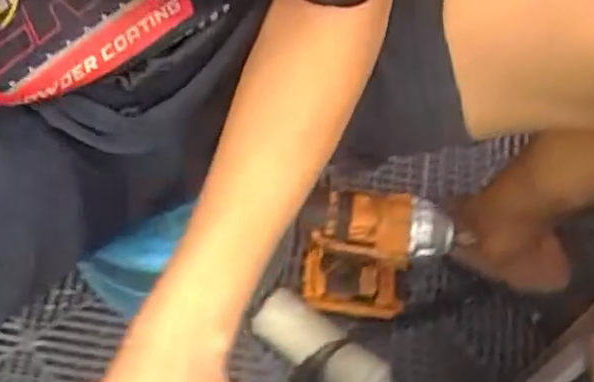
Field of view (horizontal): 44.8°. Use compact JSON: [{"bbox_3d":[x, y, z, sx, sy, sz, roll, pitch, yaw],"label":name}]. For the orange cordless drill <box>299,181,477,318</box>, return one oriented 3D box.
[{"bbox_3d":[0.072,0.074,0.733,0.128,0.228,0.066,5,67,-1],"label":"orange cordless drill"}]

